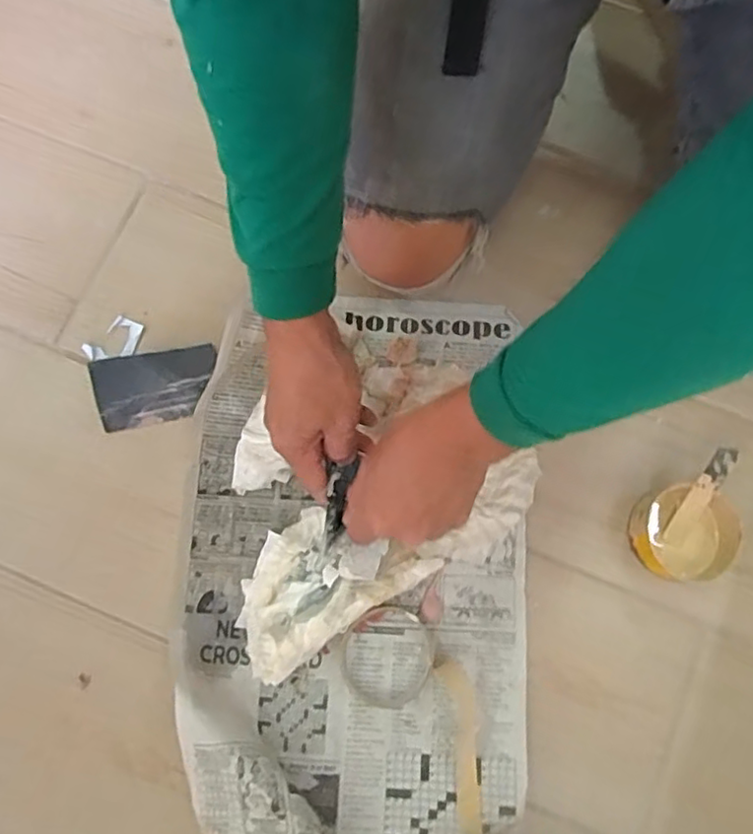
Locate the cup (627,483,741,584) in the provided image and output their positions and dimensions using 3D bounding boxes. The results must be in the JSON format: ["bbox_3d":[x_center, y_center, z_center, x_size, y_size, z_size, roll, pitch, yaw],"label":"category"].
[{"bbox_3d":[0.277,0.107,0.590,0.086,0.044,0.083,0,78,-2],"label":"cup"}]

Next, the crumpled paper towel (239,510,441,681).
[{"bbox_3d":[-0.051,0.138,0.559,0.172,0.044,0.104,-34,81,-8],"label":"crumpled paper towel"}]

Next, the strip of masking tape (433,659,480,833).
[{"bbox_3d":[0.076,0.281,0.550,0.031,0.009,0.139,-8,78,-3],"label":"strip of masking tape"}]

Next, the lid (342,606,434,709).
[{"bbox_3d":[0.009,0.211,0.568,0.077,0.016,0.081,0,78,-2],"label":"lid"}]

